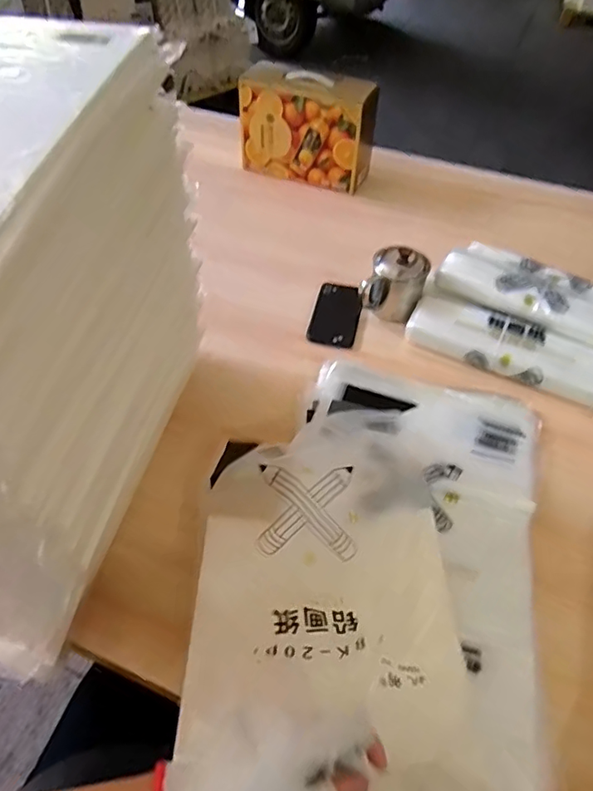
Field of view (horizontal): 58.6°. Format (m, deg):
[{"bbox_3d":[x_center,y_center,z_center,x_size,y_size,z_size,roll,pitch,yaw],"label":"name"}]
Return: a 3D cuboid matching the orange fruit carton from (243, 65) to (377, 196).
[{"bbox_3d":[0.024,-0.551,1.091,0.267,0.193,0.118,18,52,13],"label":"orange fruit carton"}]

